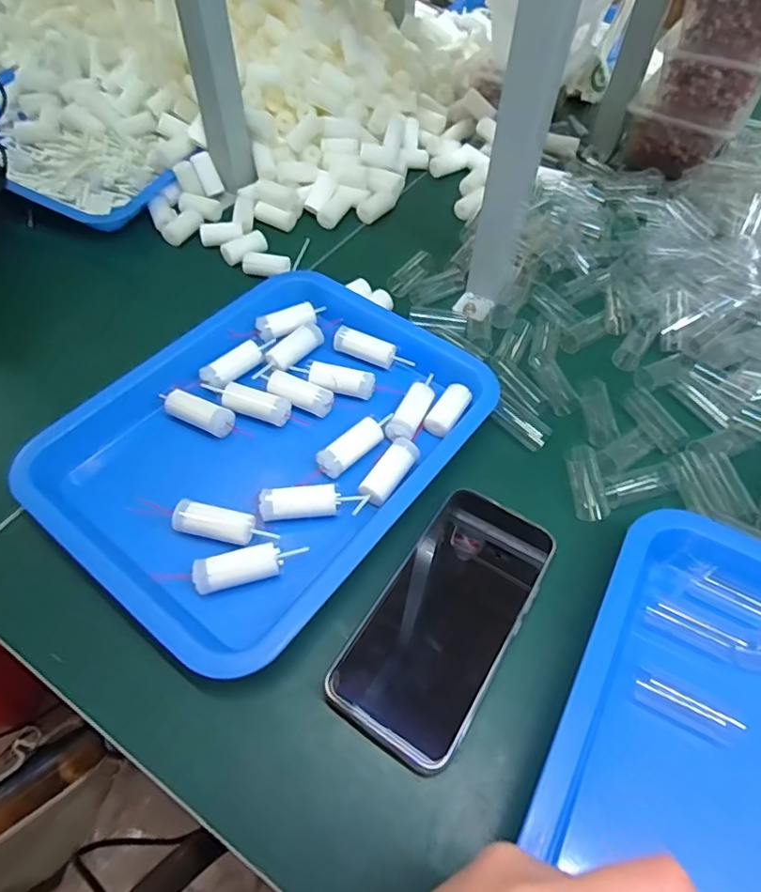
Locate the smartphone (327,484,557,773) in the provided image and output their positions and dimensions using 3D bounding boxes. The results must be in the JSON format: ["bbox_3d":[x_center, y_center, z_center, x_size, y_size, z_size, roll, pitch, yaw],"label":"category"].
[{"bbox_3d":[0.040,0.094,0.316,0.076,0.014,0.158,28,59,17],"label":"smartphone"}]

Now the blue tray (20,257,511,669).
[{"bbox_3d":[-0.072,-0.013,0.380,0.224,0.025,0.286,33,60,20],"label":"blue tray"}]

